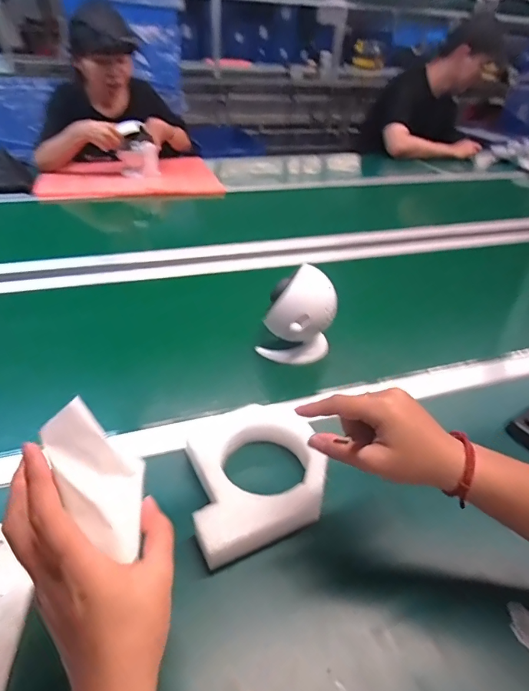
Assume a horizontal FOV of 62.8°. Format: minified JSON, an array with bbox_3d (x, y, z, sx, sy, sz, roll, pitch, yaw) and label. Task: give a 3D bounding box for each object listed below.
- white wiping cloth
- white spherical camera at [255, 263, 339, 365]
[{"bbox_3d":[-0.108,0.088,0.291,0.048,0.011,0.103,-27,85,-34],"label":"white wiping cloth"},{"bbox_3d":[0.054,-0.044,0.662,0.107,0.131,0.087,20,40,20],"label":"white spherical camera"}]

